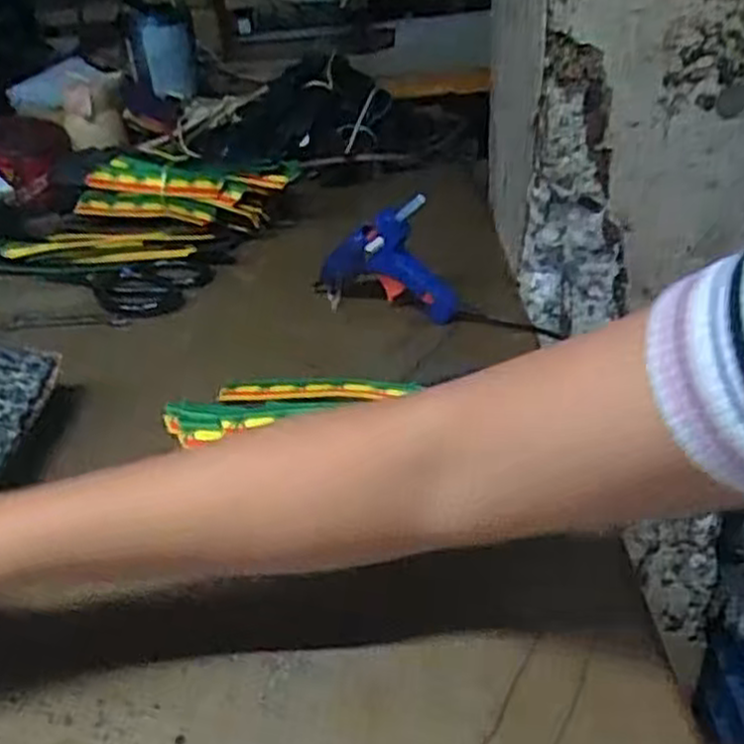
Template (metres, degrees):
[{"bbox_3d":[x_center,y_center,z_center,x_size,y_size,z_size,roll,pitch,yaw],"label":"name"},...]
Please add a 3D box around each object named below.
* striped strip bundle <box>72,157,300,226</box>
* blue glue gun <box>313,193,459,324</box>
[{"bbox_3d":[-0.209,-0.204,0.878,0.248,0.069,0.024,5,7,13],"label":"striped strip bundle"},{"bbox_3d":[0.009,-0.097,0.681,0.135,0.119,0.024,12,36,24],"label":"blue glue gun"}]

